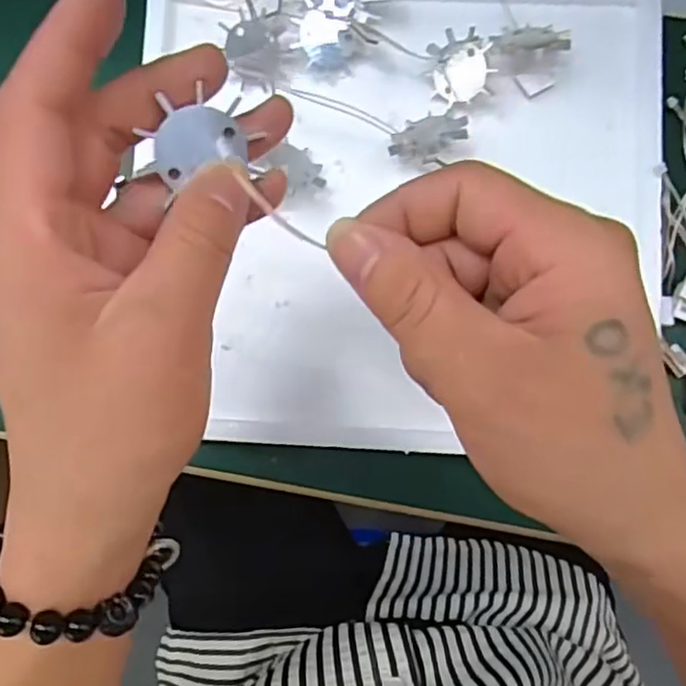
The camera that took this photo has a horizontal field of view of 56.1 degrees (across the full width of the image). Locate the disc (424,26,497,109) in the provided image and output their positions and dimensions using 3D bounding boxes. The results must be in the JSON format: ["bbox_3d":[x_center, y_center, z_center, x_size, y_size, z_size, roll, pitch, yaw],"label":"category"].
[{"bbox_3d":[0.060,-0.142,0.331,0.032,0.010,0.034,-12,102,21],"label":"disc"}]

